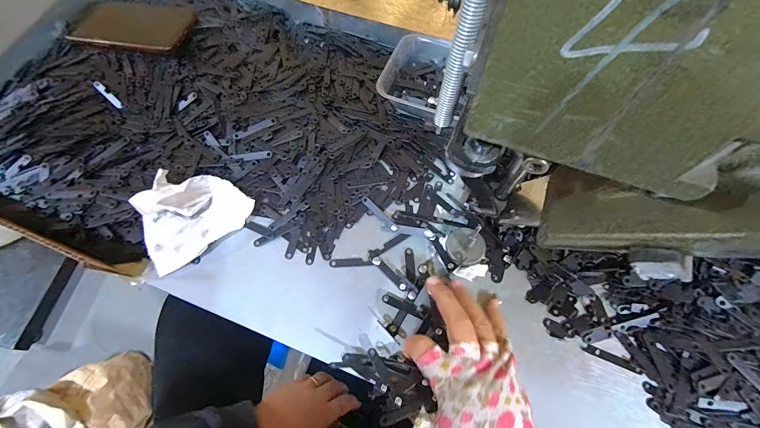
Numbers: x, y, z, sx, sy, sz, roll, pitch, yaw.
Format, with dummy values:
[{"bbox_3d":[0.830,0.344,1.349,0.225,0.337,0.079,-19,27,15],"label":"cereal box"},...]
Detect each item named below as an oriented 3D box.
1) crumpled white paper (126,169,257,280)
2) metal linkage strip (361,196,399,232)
[{"bbox_3d":[-0.202,-0.010,0.354,0.111,0.050,0.088,-37,71,-14],"label":"crumpled white paper"},{"bbox_3d":[0.000,0.000,0.381,0.008,0.004,0.054,-43,75,-13],"label":"metal linkage strip"}]

